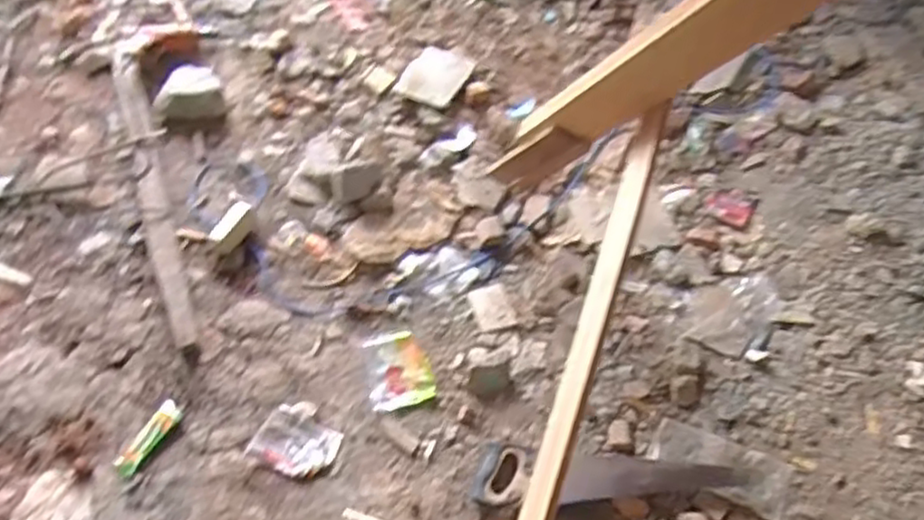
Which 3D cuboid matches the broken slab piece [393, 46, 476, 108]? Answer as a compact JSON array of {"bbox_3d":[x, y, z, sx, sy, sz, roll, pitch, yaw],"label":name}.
[{"bbox_3d":[-0.067,-0.490,1.872,0.164,0.039,0.189,25,64,18],"label":"broken slab piece"}]

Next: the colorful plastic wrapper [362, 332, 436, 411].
[{"bbox_3d":[-0.134,0.229,1.489,0.125,0.023,0.161,-15,59,-5],"label":"colorful plastic wrapper"}]

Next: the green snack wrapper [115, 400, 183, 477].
[{"bbox_3d":[-0.621,0.352,1.415,0.049,0.012,0.158,27,64,19],"label":"green snack wrapper"}]

